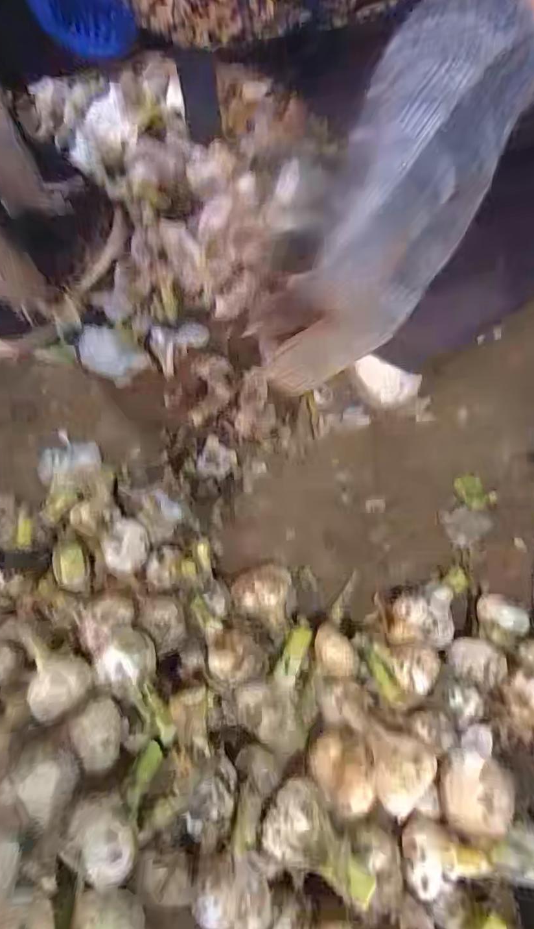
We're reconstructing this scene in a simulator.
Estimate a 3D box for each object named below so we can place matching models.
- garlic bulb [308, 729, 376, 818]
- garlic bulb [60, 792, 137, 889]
[{"bbox_3d":[0.063,0.262,0.406,0.049,0.041,0.059,0,78,0],"label":"garlic bulb"},{"bbox_3d":[-0.114,0.261,0.329,0.051,0.034,0.037,29,79,6],"label":"garlic bulb"}]

